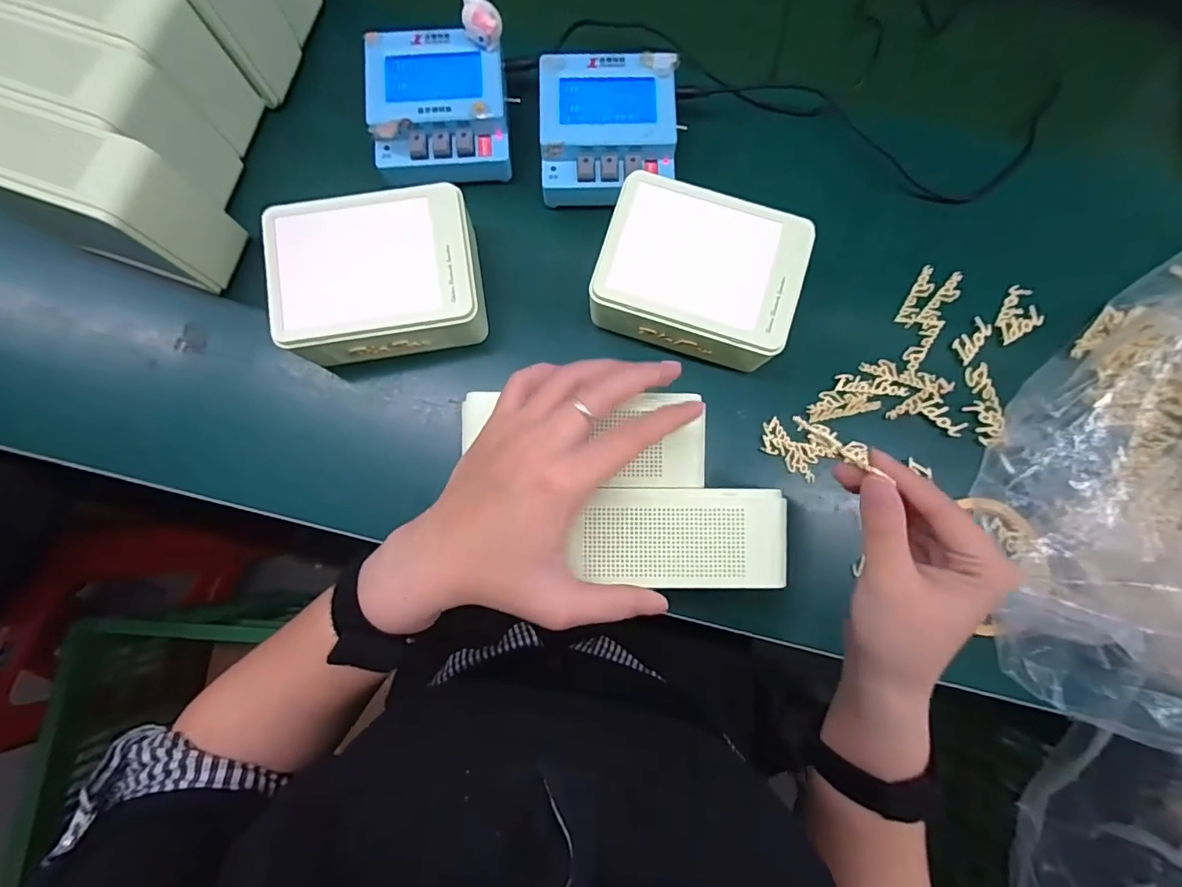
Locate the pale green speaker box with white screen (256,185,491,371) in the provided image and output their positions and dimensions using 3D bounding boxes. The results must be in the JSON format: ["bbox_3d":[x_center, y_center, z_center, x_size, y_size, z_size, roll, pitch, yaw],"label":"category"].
[{"bbox_3d":[-0.151,-0.117,0.368,0.141,0.060,0.109,-8,81,-2],"label":"pale green speaker box with white screen"}]

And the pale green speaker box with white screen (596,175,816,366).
[{"bbox_3d":[0.077,-0.120,0.371,0.139,0.059,0.112,17,81,2],"label":"pale green speaker box with white screen"}]

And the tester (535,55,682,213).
[{"bbox_3d":[0.013,-0.238,0.384,0.102,0.043,0.100,0,80,-1],"label":"tester"}]

